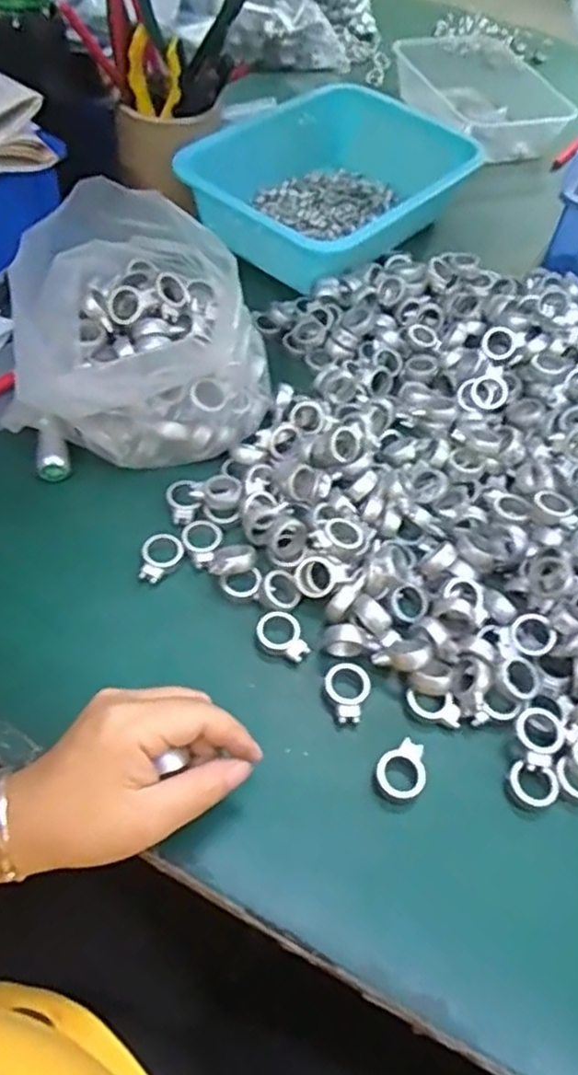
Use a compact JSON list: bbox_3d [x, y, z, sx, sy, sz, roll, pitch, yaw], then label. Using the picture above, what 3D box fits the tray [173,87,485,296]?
[{"bbox_3d":[0.047,-0.337,0.677,0.189,0.080,0.255,33,58,18],"label":"tray"}]

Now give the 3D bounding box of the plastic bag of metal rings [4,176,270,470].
[{"bbox_3d":[-0.101,-0.144,0.489,0.173,0.110,0.162,12,54,4],"label":"plastic bag of metal rings"}]

